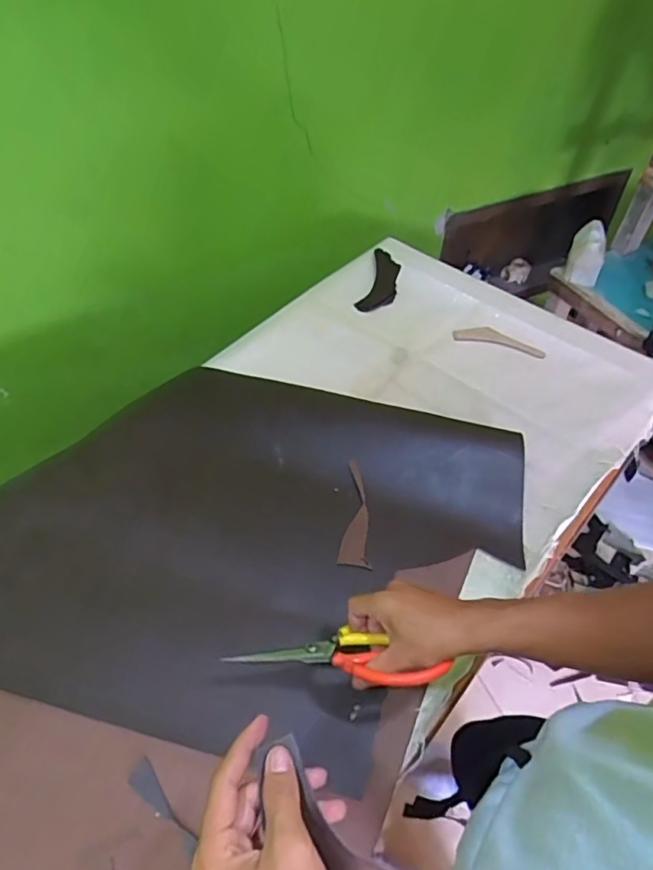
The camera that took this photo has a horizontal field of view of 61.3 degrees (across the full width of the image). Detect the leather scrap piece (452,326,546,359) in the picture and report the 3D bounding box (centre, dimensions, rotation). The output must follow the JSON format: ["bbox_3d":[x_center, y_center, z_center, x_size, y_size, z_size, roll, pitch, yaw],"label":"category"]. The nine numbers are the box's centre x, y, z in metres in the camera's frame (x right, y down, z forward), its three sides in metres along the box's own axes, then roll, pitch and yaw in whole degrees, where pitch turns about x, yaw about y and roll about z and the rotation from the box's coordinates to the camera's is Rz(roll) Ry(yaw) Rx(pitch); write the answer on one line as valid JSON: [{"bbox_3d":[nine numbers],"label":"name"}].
[{"bbox_3d":[0.295,-0.163,0.940,0.151,0.008,0.045,16,51,12],"label":"leather scrap piece"}]

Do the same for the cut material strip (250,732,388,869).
[{"bbox_3d":[0.007,0.244,0.338,0.035,0.016,0.135,-41,90,-30],"label":"cut material strip"}]

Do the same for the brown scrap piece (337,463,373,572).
[{"bbox_3d":[0.040,0.100,0.709,0.037,0.015,0.149,5,50,3],"label":"brown scrap piece"}]

